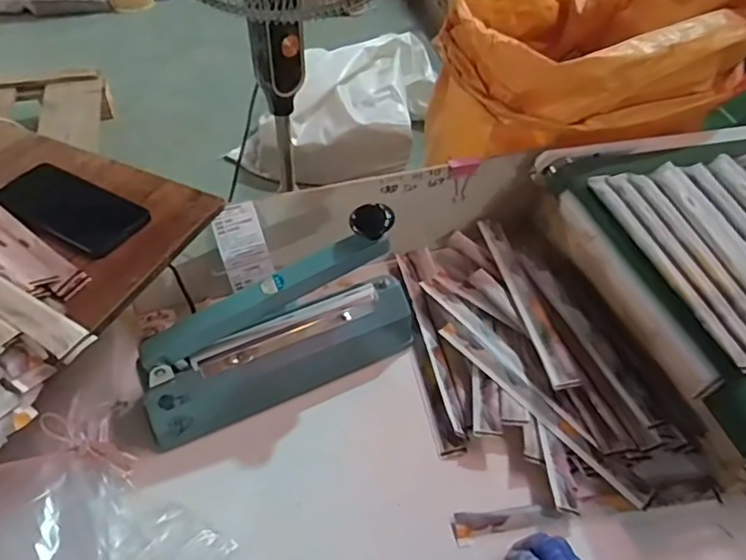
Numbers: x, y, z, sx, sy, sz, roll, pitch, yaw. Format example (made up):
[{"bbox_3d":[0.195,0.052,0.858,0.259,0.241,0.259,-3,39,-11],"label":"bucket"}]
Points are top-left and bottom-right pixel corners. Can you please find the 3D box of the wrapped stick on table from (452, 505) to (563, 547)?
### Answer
[{"bbox_3d":[0.128,0.232,0.558,0.102,0.012,0.027,-10,49,-11],"label":"wrapped stick on table"}]

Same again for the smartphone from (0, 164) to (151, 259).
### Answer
[{"bbox_3d":[-0.322,-0.078,0.604,0.163,0.010,0.082,24,52,18],"label":"smartphone"}]

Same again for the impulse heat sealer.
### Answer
[{"bbox_3d":[-0.093,0.054,0.609,0.311,0.184,0.075,-23,53,-21],"label":"impulse heat sealer"}]

